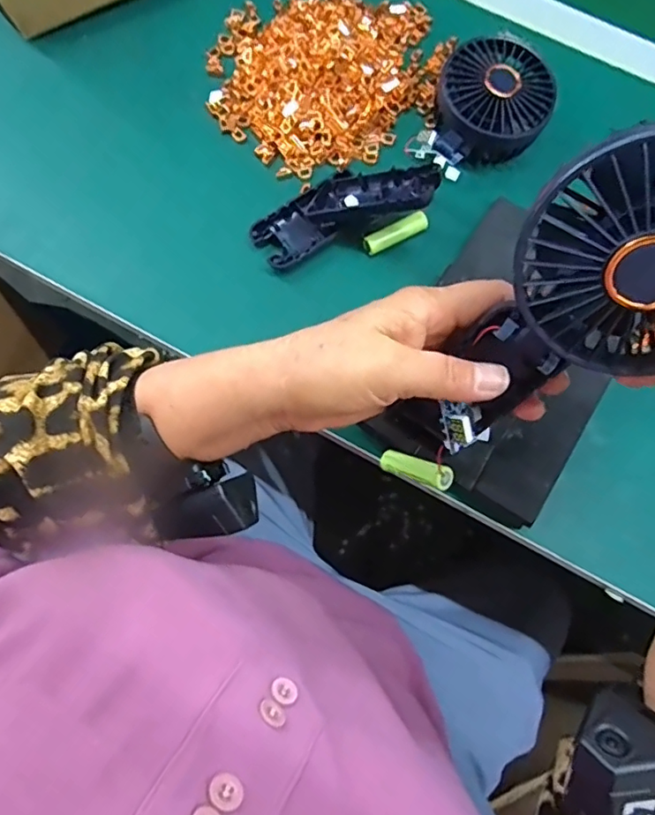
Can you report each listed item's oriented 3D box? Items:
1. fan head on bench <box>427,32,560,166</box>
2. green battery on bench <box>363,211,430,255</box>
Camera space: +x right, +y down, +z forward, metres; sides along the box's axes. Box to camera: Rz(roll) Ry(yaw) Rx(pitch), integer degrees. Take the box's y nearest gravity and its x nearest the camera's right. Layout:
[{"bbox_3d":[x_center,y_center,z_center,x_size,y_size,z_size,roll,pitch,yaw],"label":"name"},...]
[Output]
[{"bbox_3d":[0.125,-0.229,0.406,0.084,0.040,0.091,0,76,-1],"label":"fan head on bench"},{"bbox_3d":[0.053,-0.133,0.406,0.052,0.011,0.012,-26,78,-7],"label":"green battery on bench"}]

